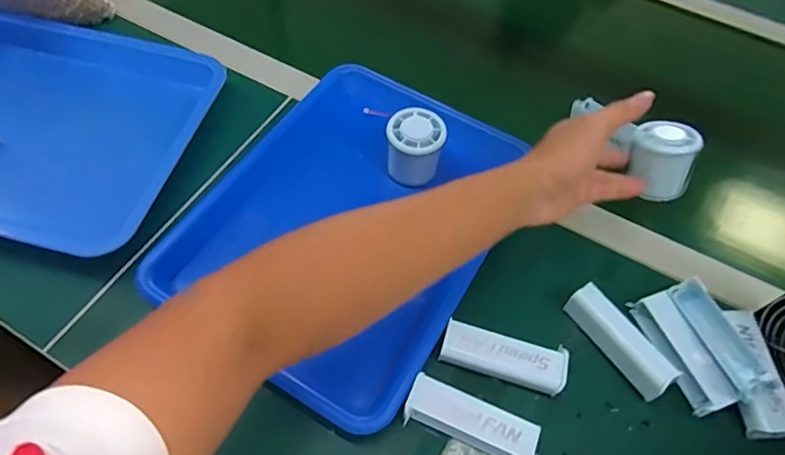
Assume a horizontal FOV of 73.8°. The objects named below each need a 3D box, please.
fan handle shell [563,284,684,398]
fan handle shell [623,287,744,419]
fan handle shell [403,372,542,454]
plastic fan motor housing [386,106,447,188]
[{"bbox_3d":[0.191,0.097,0.446,0.026,0.035,0.098,-28,64,-19],"label":"fan handle shell"},{"bbox_3d":[0.245,0.106,0.448,0.029,0.027,0.101,-15,60,-12],"label":"fan handle shell"},{"bbox_3d":[0.061,0.151,0.406,0.100,0.030,0.031,21,59,9],"label":"fan handle shell"},{"bbox_3d":[0.022,-0.075,0.525,0.054,0.064,0.058,2,58,-3],"label":"plastic fan motor housing"}]

